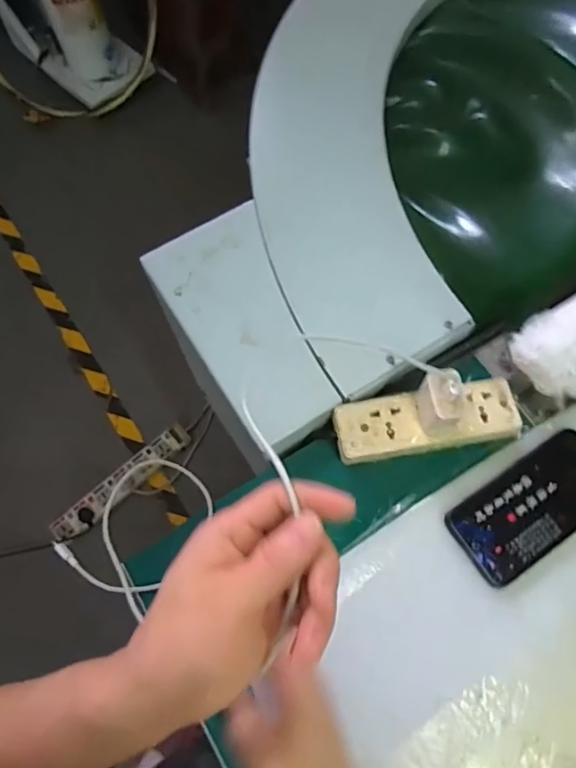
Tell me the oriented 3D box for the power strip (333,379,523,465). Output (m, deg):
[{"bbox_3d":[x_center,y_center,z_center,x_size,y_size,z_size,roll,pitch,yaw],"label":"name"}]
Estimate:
[{"bbox_3d":[0.131,0.038,0.493,0.172,0.036,0.060,-9,69,-4],"label":"power strip"}]

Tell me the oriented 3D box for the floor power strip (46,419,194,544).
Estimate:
[{"bbox_3d":[-0.402,0.235,1.255,0.380,0.030,0.074,-42,75,-15],"label":"floor power strip"}]

